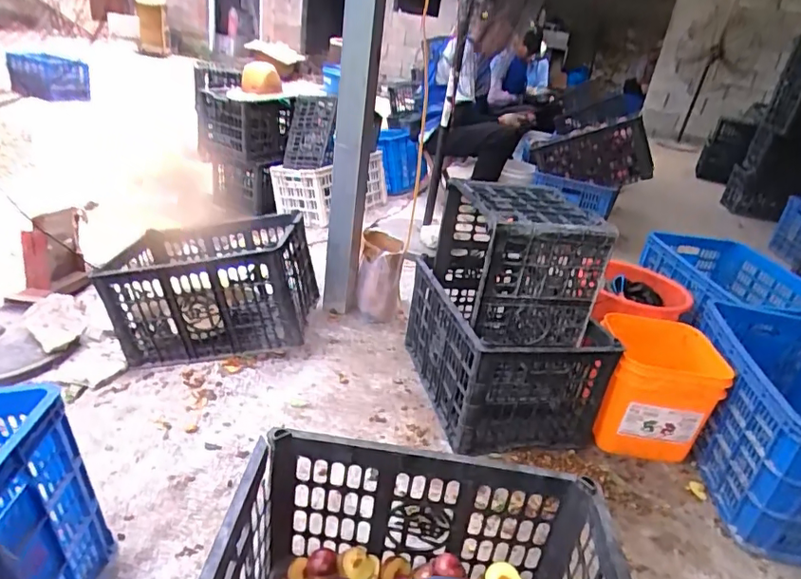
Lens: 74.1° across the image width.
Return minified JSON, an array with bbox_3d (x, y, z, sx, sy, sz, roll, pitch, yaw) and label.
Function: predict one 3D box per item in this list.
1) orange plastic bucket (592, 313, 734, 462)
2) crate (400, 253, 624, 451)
[{"bbox_3d":[0.607,0.225,1.290,0.243,0.286,0.281,12,27,9],"label":"orange plastic bucket"},{"bbox_3d":[0.246,0.150,1.351,0.345,0.267,0.475,-1,28,-16],"label":"crate"}]

